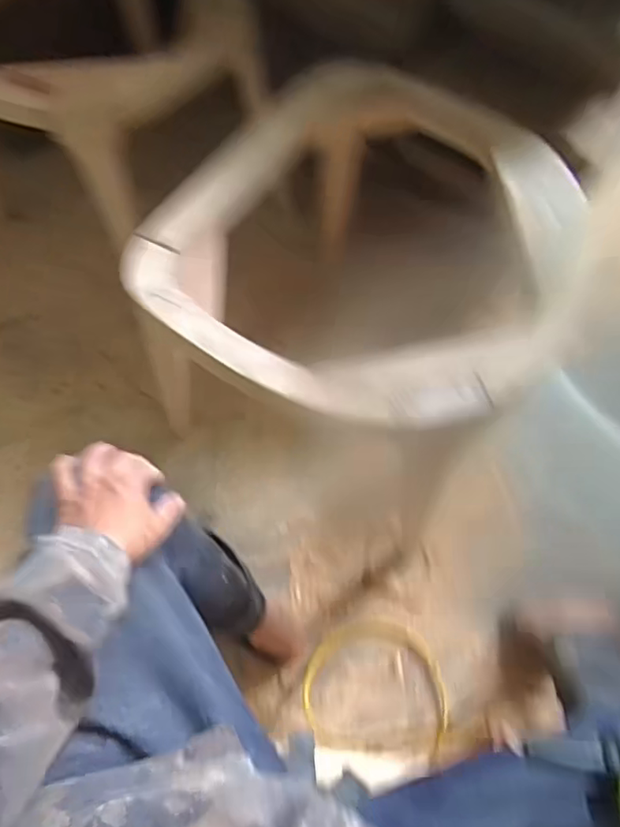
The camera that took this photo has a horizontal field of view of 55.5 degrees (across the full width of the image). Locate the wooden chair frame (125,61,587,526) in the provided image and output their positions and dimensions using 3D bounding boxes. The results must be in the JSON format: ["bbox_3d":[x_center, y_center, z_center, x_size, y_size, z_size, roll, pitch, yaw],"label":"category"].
[{"bbox_3d":[0.081,-0.122,0.923,0.488,0.477,0.501,37,72,16],"label":"wooden chair frame"}]

